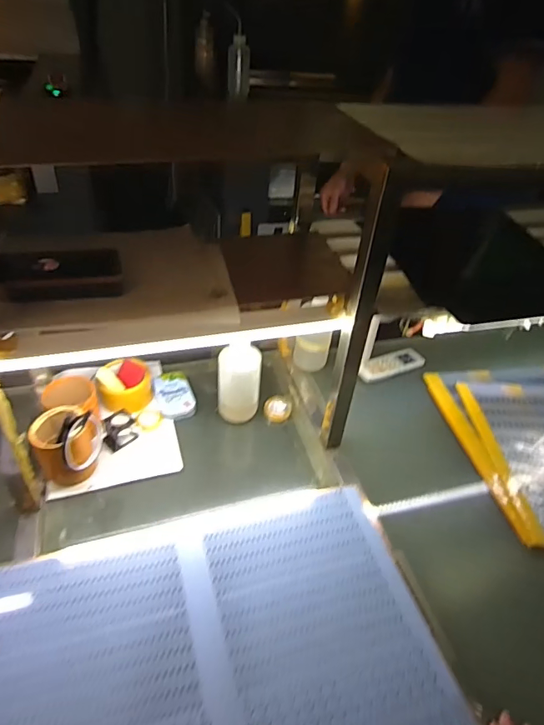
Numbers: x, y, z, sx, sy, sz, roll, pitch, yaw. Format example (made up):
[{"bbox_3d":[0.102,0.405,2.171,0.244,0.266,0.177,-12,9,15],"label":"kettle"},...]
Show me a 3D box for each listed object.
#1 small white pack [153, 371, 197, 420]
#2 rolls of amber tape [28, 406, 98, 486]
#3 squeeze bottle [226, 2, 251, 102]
[{"bbox_3d":[-0.190,0.062,0.919,0.067,0.022,0.121,-12,43,-20],"label":"small white pack"},{"bbox_3d":[-0.333,0.134,0.764,0.086,0.111,0.087,13,41,8],"label":"rolls of amber tape"},{"bbox_3d":[-0.112,-1.050,1.615,0.071,0.257,0.084,9,40,4],"label":"squeeze bottle"}]

